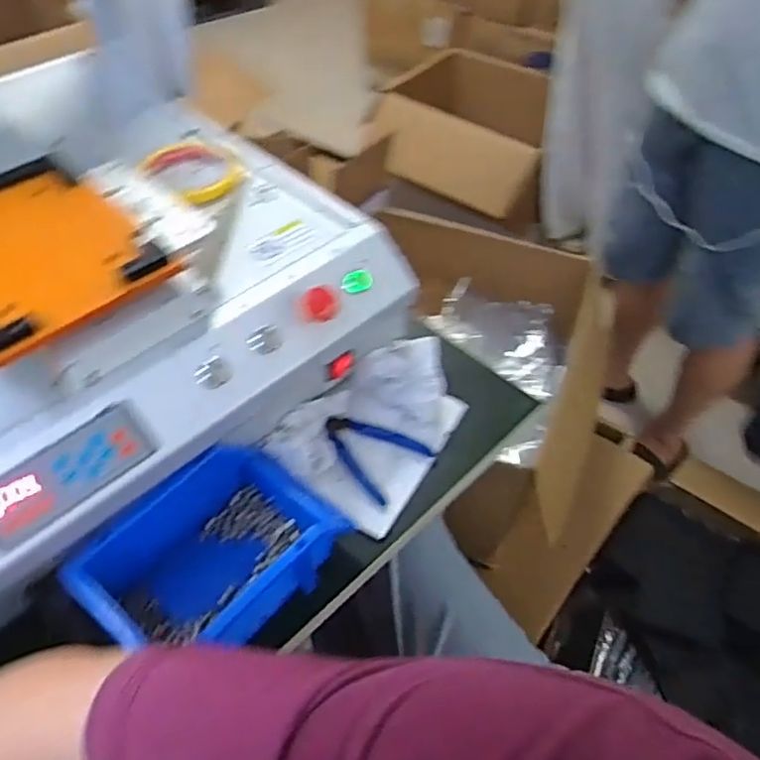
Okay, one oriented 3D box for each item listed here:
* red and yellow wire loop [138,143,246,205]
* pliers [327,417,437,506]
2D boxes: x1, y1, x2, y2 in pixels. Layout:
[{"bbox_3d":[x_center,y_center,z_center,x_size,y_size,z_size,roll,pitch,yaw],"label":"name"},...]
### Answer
[{"bbox_3d":[-0.178,-0.203,0.608,0.098,0.013,0.085,34,58,25],"label":"red and yellow wire loop"},{"bbox_3d":[-0.010,0.065,0.581,0.095,0.010,0.072,32,57,24],"label":"pliers"}]

